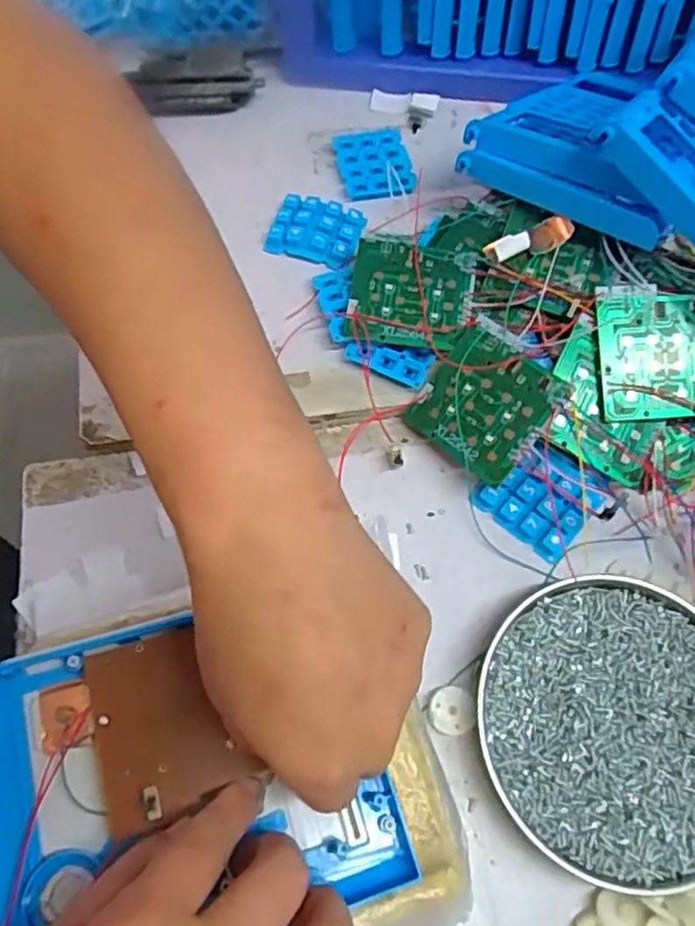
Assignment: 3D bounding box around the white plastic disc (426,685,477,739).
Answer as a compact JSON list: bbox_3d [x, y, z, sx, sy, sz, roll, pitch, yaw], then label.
[{"bbox_3d":[0.052,0.123,0.329,0.023,0.004,0.023,1,66,-1],"label":"white plastic disc"}]

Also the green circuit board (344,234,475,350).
[{"bbox_3d":[0.036,-0.102,0.396,0.070,0.006,0.067,11,72,6],"label":"green circuit board"}]

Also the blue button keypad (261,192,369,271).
[{"bbox_3d":[-0.019,-0.153,0.437,0.058,0.014,0.051,19,67,7],"label":"blue button keypad"}]

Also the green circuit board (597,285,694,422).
[{"bbox_3d":[0.174,-0.061,0.365,0.070,0.004,0.072,-3,89,-4],"label":"green circuit board"}]

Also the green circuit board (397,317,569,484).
[{"bbox_3d":[0.075,-0.034,0.369,0.070,0.009,0.070,40,98,30],"label":"green circuit board"}]

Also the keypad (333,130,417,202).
[{"bbox_3d":[0.019,-0.212,0.467,0.049,0.005,0.056,-11,67,-7],"label":"keypad"}]

